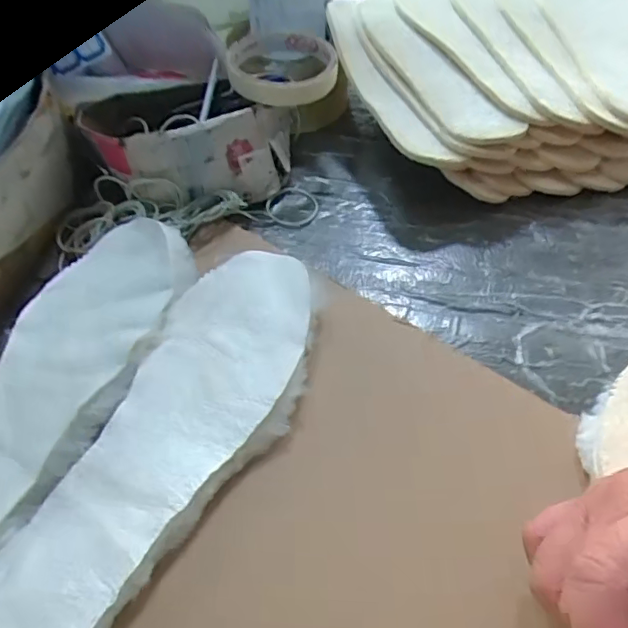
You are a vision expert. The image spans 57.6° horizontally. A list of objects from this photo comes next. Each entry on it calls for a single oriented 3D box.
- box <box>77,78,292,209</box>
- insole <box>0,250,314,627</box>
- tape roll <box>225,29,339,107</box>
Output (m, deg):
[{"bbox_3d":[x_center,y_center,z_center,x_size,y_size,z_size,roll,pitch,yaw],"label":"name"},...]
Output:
[{"bbox_3d":[-0.091,-0.126,0.439,0.153,0.065,0.081,-12,52,-12],"label":"box"},{"bbox_3d":[-0.067,0.059,0.297,0.086,0.009,0.251,17,54,15],"label":"insole"},{"bbox_3d":[-0.026,-0.197,0.449,0.082,0.023,0.089,1,50,-1],"label":"tape roll"}]

